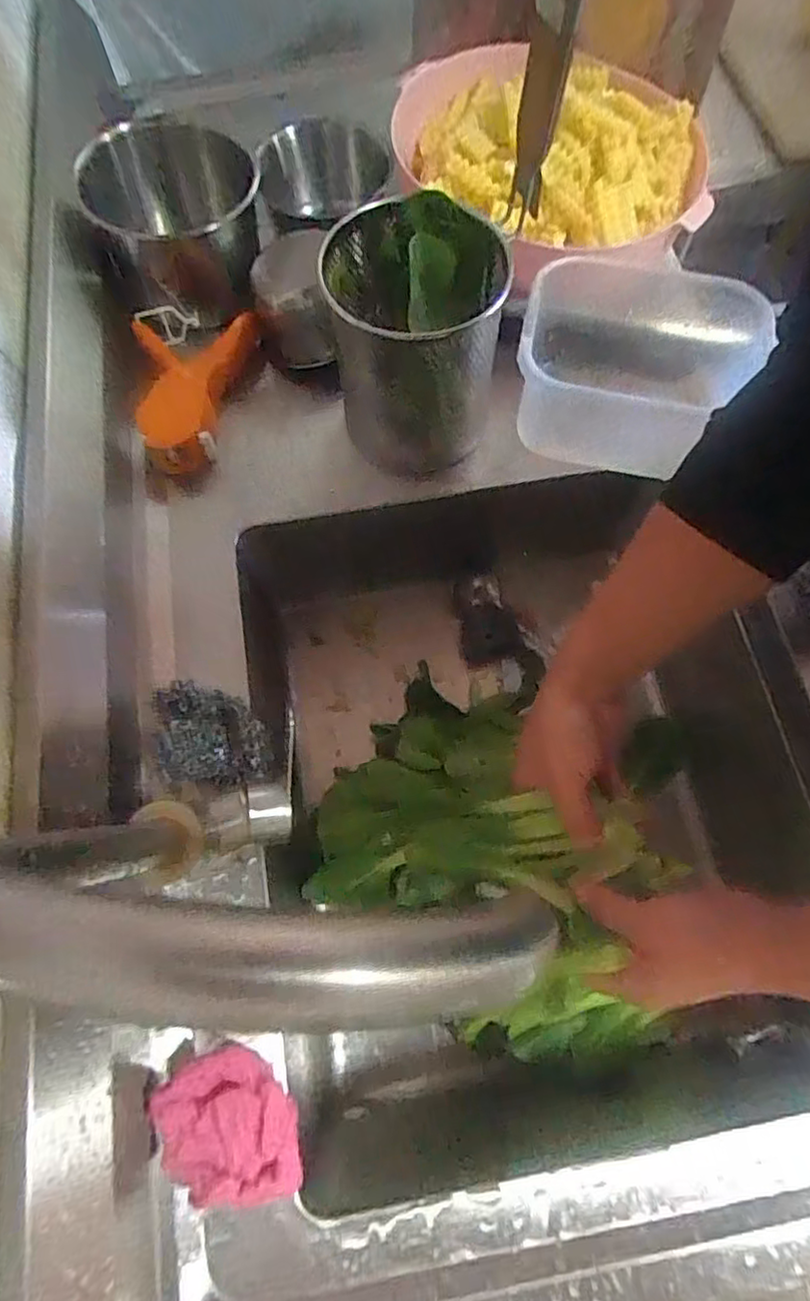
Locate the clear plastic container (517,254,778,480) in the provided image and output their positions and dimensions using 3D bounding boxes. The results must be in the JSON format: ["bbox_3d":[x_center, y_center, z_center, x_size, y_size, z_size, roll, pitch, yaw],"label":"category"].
[{"bbox_3d":[0.191,-0.241,0.539,0.182,0.099,0.153,18,72,7],"label":"clear plastic container"}]

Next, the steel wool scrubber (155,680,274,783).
[{"bbox_3d":[-0.142,0.056,0.456,0.070,0.030,0.085,-19,71,-5],"label":"steel wool scrubber"}]

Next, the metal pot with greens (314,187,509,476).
[{"bbox_3d":[0.007,-0.245,0.513,0.127,0.162,0.127,0,71,1],"label":"metal pot with greens"}]

